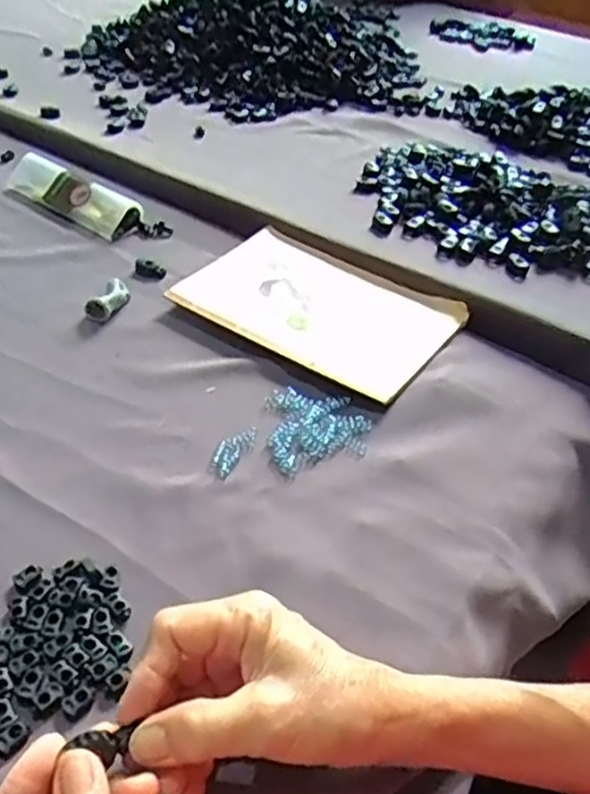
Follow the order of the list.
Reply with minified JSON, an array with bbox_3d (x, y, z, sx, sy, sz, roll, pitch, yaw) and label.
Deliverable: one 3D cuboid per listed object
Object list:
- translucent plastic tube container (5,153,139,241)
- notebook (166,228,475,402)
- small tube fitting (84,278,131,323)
[{"bbox_3d":[-0.223,-0.200,0.679,0.159,0.027,0.042,28,47,24],"label":"translucent plastic tube container"},{"bbox_3d":[0.018,-0.076,0.572,0.209,0.014,0.136,24,46,21],"label":"notebook"},{"bbox_3d":[-0.150,-0.078,0.556,0.024,0.019,0.041,11,43,8],"label":"small tube fitting"}]

